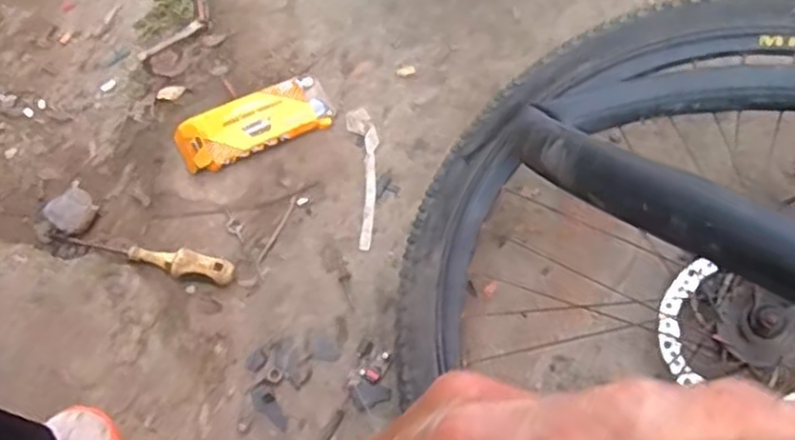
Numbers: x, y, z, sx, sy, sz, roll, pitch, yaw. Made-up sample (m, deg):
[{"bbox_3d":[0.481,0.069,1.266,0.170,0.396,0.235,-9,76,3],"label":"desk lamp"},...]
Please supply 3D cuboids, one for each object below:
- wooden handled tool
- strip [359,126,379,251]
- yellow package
[{"bbox_3d":[-0.282,0.042,0.802,0.208,0.031,0.025,9,61,9],"label":"wooden handled tool"},{"bbox_3d":[-0.033,-0.039,0.844,0.016,0.007,0.158,0,60,4],"label":"strip"},{"bbox_3d":[-0.170,-0.116,0.881,0.187,0.031,0.074,-27,62,-11],"label":"yellow package"}]

